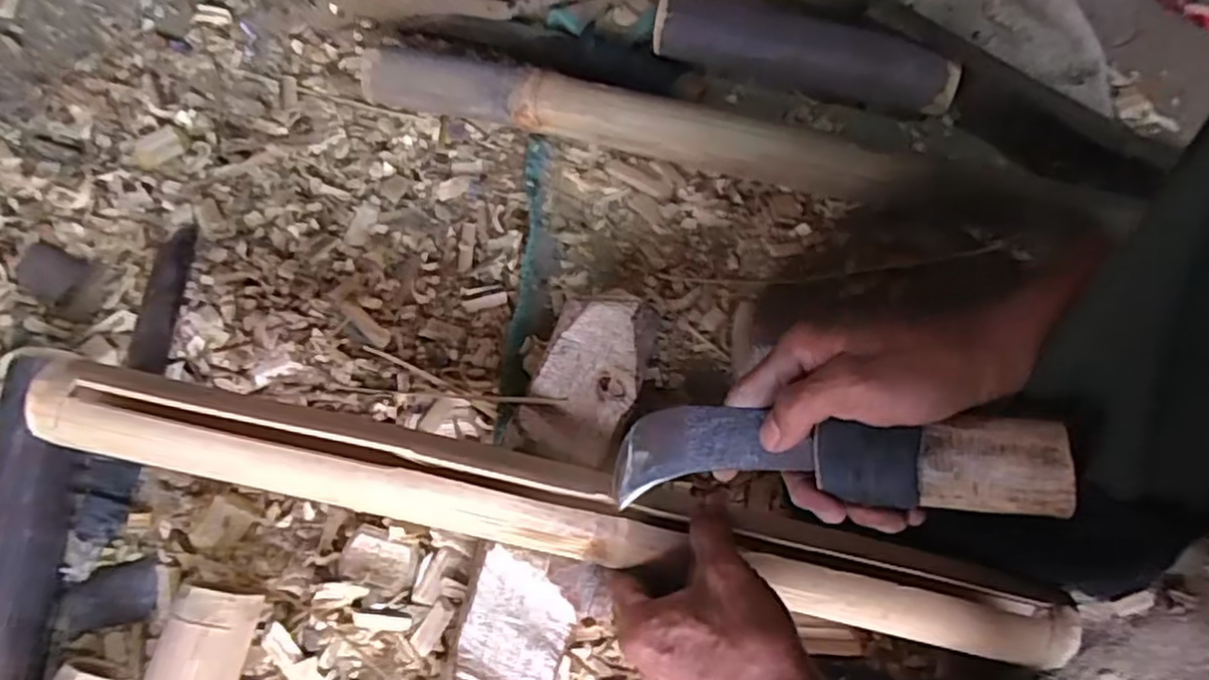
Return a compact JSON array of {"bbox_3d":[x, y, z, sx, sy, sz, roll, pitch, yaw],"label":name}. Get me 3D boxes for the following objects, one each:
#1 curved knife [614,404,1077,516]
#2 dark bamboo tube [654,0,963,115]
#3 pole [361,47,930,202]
[{"bbox_3d":[0.110,0.064,0.383,0.233,0.031,0.047,-3,66,33],"label":"curved knife"},{"bbox_3d":[0.177,-0.261,0.638,0.264,0.042,0.053,16,70,7],"label":"dark bamboo tube"},{"bbox_3d":[0.023,-0.186,0.624,0.488,0.054,0.047,13,70,5],"label":"pole"}]

